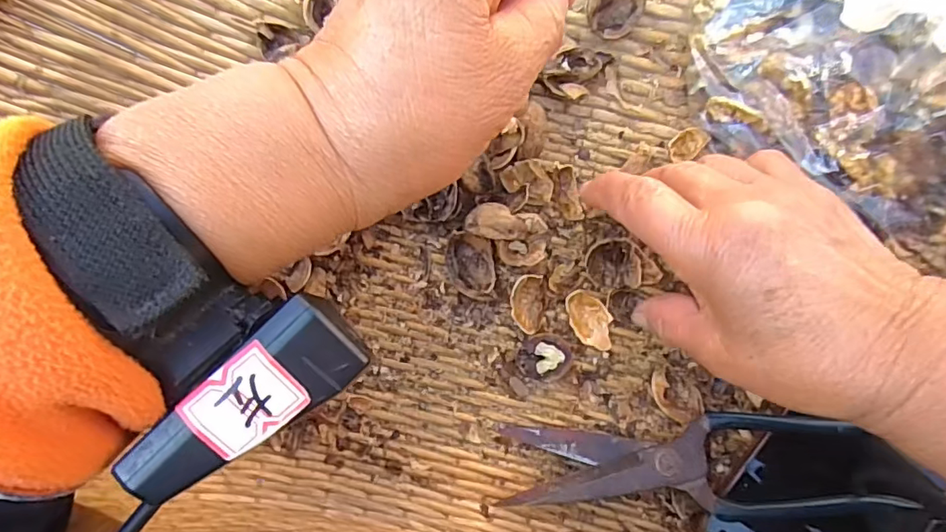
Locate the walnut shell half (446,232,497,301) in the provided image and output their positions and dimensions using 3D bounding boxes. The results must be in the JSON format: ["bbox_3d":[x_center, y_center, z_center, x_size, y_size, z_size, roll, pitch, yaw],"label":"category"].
[{"bbox_3d":[-0.001,0.000,0.290,0.026,0.011,0.035,1,81,-2],"label":"walnut shell half"}]

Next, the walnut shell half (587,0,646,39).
[{"bbox_3d":[0.078,-0.141,0.286,0.028,0.017,0.028,0,81,-2],"label":"walnut shell half"}]

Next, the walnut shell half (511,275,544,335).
[{"bbox_3d":[0.030,0.021,0.287,0.017,0.007,0.031,-1,81,-3],"label":"walnut shell half"}]

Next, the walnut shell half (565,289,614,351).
[{"bbox_3d":[0.064,0.029,0.289,0.020,0.008,0.034,-40,85,-8],"label":"walnut shell half"}]

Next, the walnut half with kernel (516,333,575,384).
[{"bbox_3d":[0.039,0.049,0.285,0.031,0.012,0.025,5,81,-1],"label":"walnut half with kernel"}]

